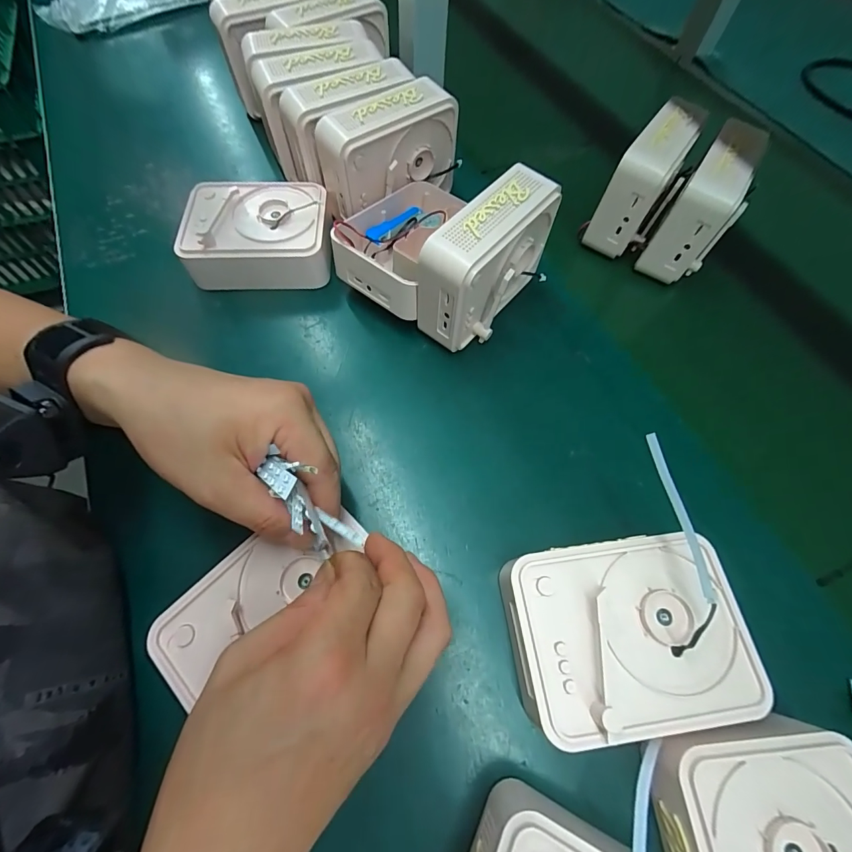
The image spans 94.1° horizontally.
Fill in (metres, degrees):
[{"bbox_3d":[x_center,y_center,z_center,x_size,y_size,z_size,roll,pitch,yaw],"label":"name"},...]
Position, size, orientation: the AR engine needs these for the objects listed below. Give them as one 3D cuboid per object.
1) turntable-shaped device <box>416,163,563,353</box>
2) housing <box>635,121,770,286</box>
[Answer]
[{"bbox_3d":[0.052,-0.126,0.322,0.050,0.104,0.117,41,71,17],"label":"turntable-shaped device"},{"bbox_3d":[0.260,-0.201,0.371,0.051,0.095,0.097,33,69,14],"label":"housing"}]

